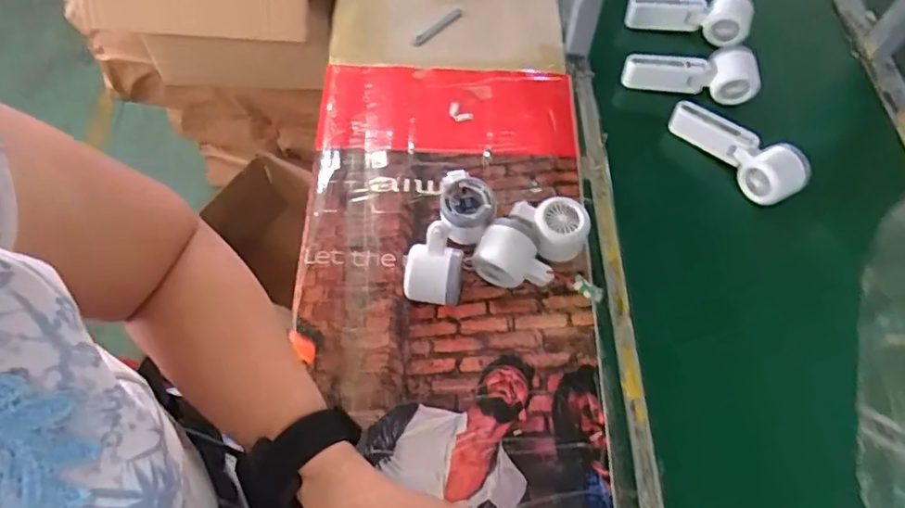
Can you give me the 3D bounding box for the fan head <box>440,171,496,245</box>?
[{"bbox_3d":[0.016,-0.053,0.646,0.057,0.051,0.081,2,60,-1],"label":"fan head"}]

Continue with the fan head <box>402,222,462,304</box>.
[{"bbox_3d":[-0.020,0.014,0.594,0.056,0.067,0.062,5,60,1],"label":"fan head"}]

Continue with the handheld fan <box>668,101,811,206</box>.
[{"bbox_3d":[0.343,-0.130,0.703,0.174,0.046,0.050,41,67,19],"label":"handheld fan"}]

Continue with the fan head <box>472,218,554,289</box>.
[{"bbox_3d":[0.067,0.003,0.613,0.082,0.053,0.065,21,62,9],"label":"fan head"}]

